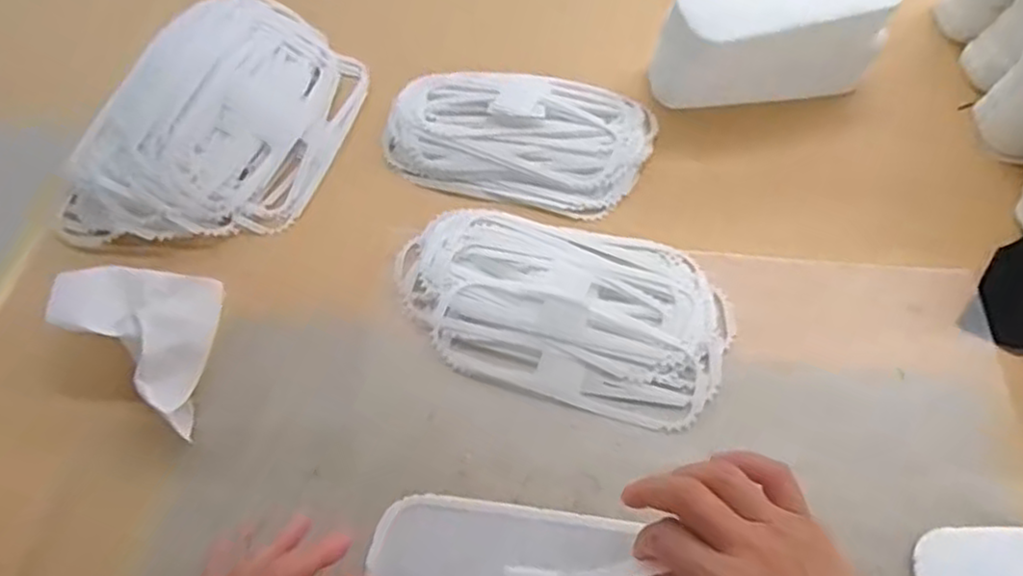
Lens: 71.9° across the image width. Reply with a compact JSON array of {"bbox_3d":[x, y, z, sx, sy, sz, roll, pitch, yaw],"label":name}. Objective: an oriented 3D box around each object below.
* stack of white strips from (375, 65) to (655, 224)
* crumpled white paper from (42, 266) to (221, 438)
[{"bbox_3d":[0.006,-0.132,0.586,0.210,0.021,0.123,13,60,8],"label":"stack of white strips"},{"bbox_3d":[-0.239,0.023,0.478,0.142,0.042,0.092,31,64,17],"label":"crumpled white paper"}]

